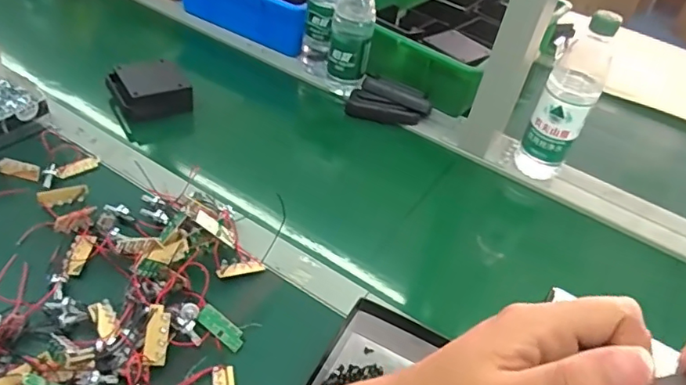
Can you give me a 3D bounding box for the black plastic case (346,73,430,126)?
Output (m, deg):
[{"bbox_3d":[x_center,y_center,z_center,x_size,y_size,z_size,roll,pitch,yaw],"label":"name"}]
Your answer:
[{"bbox_3d":[0.070,-0.133,0.795,0.119,0.048,0.054,21,43,12],"label":"black plastic case"}]

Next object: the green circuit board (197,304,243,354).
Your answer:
[{"bbox_3d":[-0.109,0.120,0.475,0.047,0.007,0.019,30,45,20],"label":"green circuit board"}]

